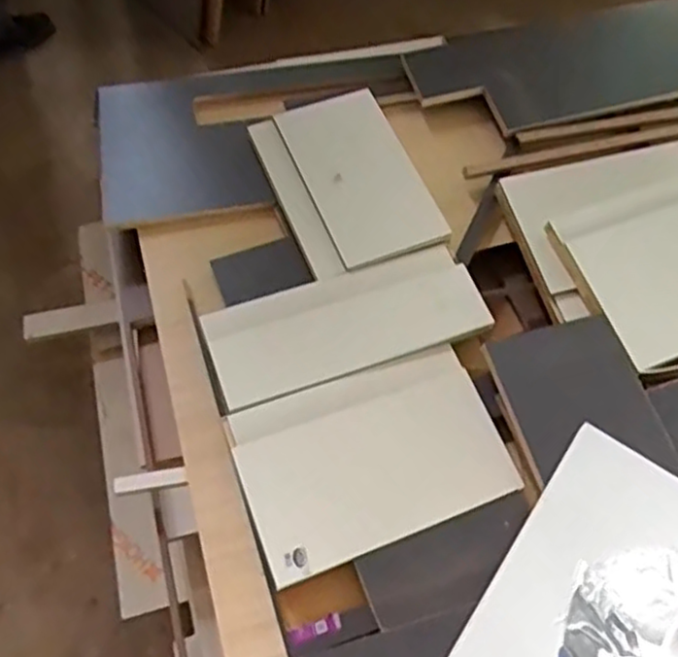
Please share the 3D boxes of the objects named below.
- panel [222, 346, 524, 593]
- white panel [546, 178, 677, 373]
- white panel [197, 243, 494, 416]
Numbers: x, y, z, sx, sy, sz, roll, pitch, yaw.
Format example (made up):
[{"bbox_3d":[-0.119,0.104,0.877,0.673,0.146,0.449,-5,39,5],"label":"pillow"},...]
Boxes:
[{"bbox_3d":[0.044,0.162,0.898,0.331,0.018,0.216,-19,64,-10],"label":"panel"},{"bbox_3d":[0.508,-0.097,1.050,0.306,0.018,0.266,-18,64,-10],"label":"white panel"},{"bbox_3d":[0.008,-0.013,0.975,0.389,0.020,0.154,-19,64,-10],"label":"white panel"}]

